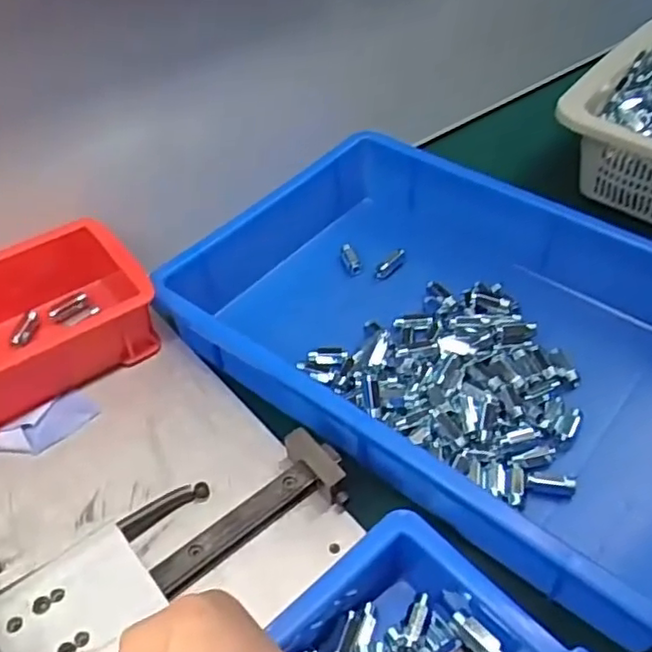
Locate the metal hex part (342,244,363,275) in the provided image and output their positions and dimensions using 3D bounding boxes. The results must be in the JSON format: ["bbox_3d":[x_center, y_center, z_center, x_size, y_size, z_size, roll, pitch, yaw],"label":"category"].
[{"bbox_3d":[0.020,-0.053,0.532,0.011,0.012,0.026,-17,48,-13],"label":"metal hex part"}]

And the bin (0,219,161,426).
[{"bbox_3d":[-0.192,0.002,0.427,0.147,0.058,0.101,-31,53,-25],"label":"bin"}]

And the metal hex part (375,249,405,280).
[{"bbox_3d":[0.051,-0.050,0.527,0.012,0.009,0.031,36,71,30],"label":"metal hex part"}]

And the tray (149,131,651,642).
[{"bbox_3d":[0.096,0.009,0.451,0.366,0.091,0.249,31,55,27],"label":"tray"}]

